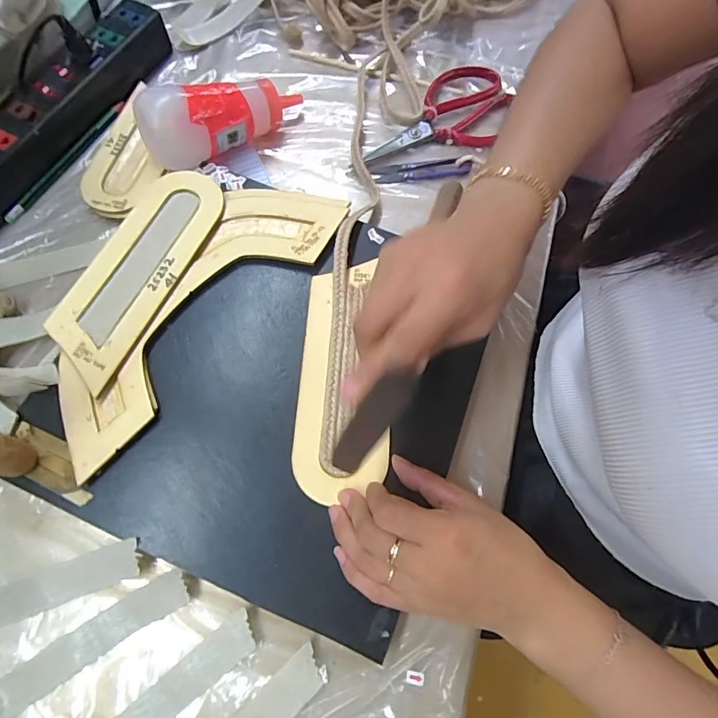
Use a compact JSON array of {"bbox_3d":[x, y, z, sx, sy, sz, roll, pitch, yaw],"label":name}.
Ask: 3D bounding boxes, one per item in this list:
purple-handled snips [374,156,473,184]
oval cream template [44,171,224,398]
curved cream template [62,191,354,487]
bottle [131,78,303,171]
[{"bbox_3d":[0.063,-0.189,0.438,0.095,0.010,0.021,-8,70,-5],"label":"purple-handled snips"},{"bbox_3d":[-0.178,-0.076,0.356,0.069,0.007,0.195,22,71,6],"label":"oval cream template"},{"bbox_3d":[-0.127,-0.043,0.347,0.095,0.006,0.279,33,72,13],"label":"curved cream template"},{"bbox_3d":[-0.122,-0.224,0.410,0.153,0.064,0.055,-23,72,-10],"label":"bottle"}]

